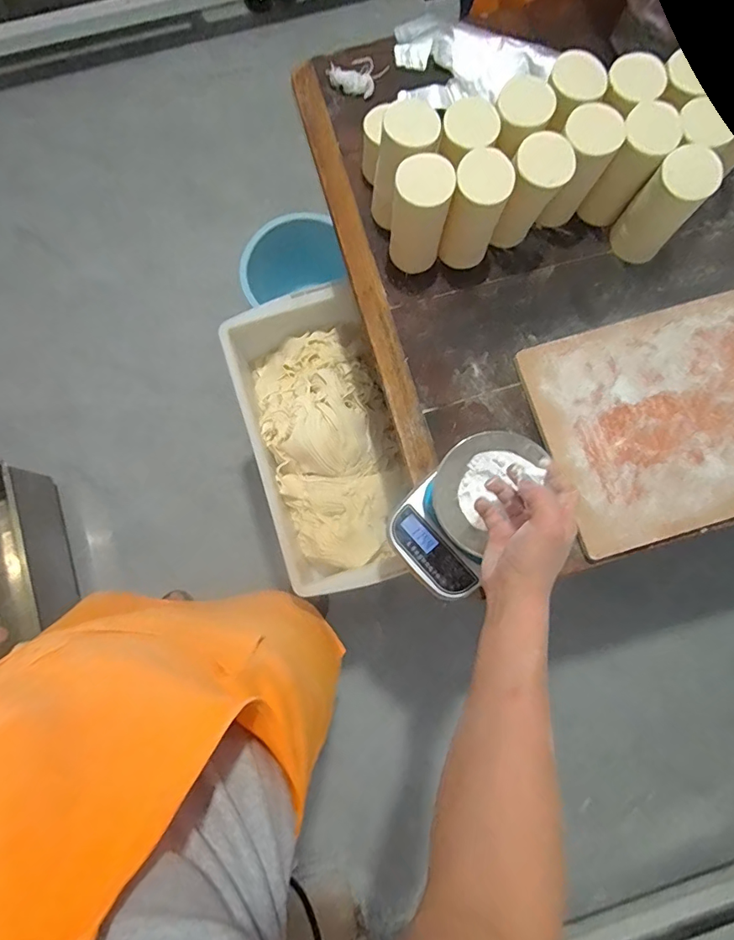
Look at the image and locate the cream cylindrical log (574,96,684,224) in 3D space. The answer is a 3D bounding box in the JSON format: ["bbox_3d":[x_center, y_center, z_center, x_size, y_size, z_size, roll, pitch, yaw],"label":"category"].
[{"bbox_3d":[0.354,-0.409,0.664,0.063,0.131,0.068,0,79,0],"label":"cream cylindrical log"}]

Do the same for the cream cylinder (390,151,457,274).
[{"bbox_3d":[0.069,-0.336,0.645,0.072,0.142,0.067,6,79,1],"label":"cream cylinder"}]

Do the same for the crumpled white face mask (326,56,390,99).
[{"bbox_3d":[-0.018,-0.618,0.760,0.081,0.020,0.070,19,79,4],"label":"crumpled white face mask"}]

